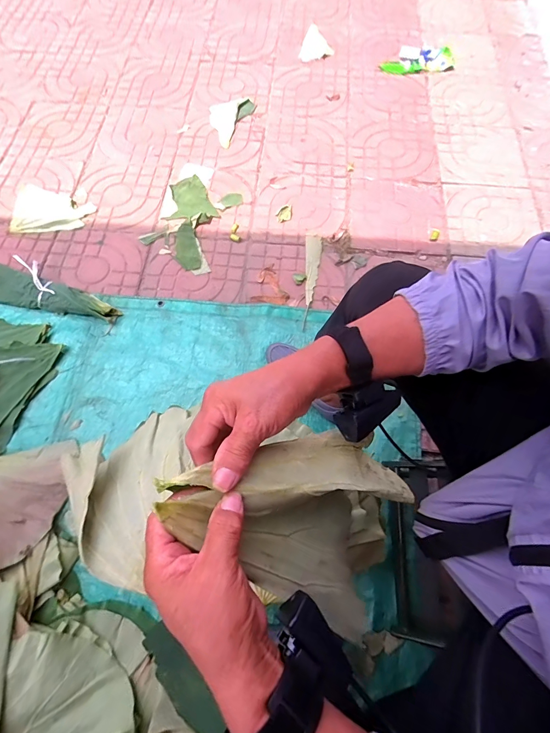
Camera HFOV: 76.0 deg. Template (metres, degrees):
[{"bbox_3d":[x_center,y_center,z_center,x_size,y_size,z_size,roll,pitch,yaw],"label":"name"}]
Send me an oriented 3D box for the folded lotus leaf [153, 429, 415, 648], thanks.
[{"bbox_3d":[0.013,0.172,0.390,0.261,0.183,0.146,21,50,-4],"label":"folded lotus leaf"}]

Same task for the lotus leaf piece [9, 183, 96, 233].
[{"bbox_3d":[-0.722,-0.517,1.150,0.256,0.007,0.200,0,67,-2],"label":"lotus leaf piece"}]

